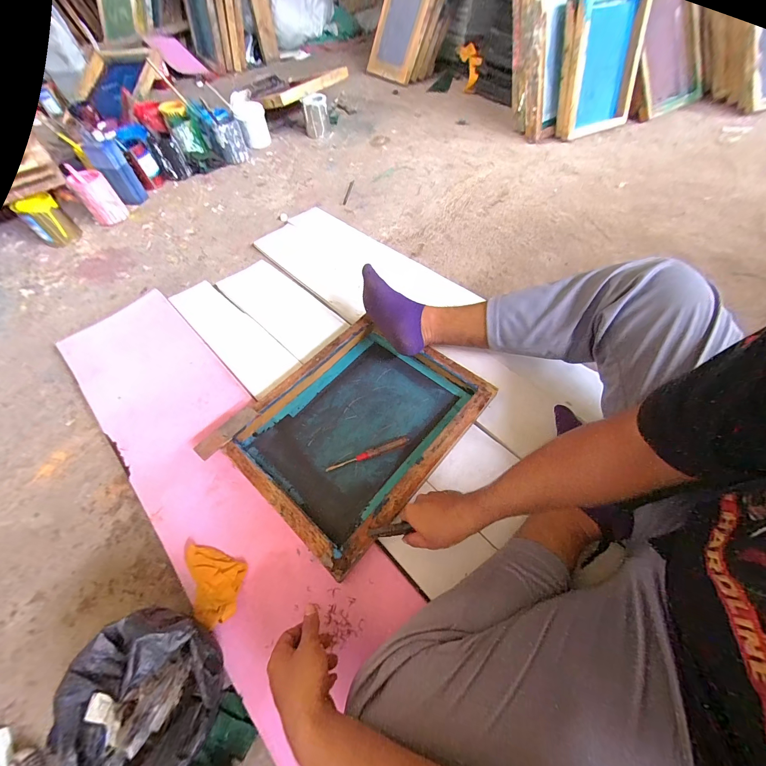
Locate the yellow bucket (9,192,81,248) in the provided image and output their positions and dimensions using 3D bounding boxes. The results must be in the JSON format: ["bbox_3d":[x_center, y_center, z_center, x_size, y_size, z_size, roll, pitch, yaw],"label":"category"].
[{"bbox_3d":[-1.062,-0.517,1.045,0.093,0.132,0.108,40,68,22],"label":"yellow bucket"}]

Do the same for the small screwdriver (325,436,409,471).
[{"bbox_3d":[-0.029,0.137,0.636,0.164,0.016,0.015,-17,60,-9],"label":"small screwdriver"}]

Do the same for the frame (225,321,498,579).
[{"bbox_3d":[-0.061,0.065,0.670,0.381,0.044,0.432,37,67,21],"label":"frame"}]

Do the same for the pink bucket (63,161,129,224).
[{"bbox_3d":[-0.896,-0.586,1.037,0.098,0.141,0.080,-37,65,-18],"label":"pink bucket"}]

